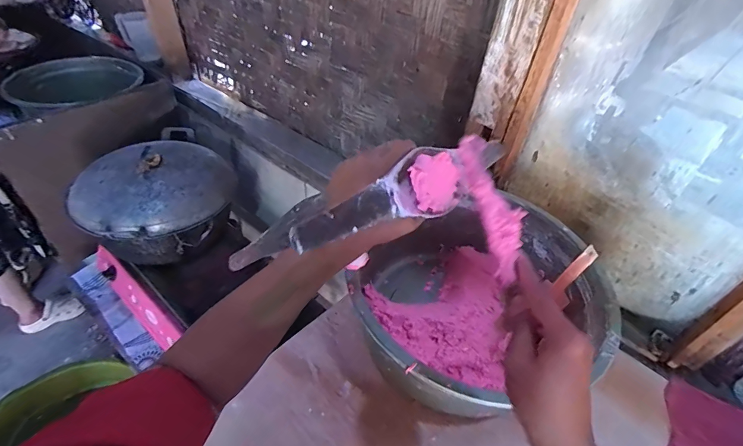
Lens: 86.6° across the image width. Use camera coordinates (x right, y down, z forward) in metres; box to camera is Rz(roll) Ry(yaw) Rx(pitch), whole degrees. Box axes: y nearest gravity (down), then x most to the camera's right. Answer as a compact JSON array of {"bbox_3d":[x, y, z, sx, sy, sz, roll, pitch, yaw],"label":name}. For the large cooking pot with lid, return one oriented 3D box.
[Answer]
[{"bbox_3d":[-0.640,-0.085,1.224,0.426,0.263,0.414,3,42,-3],"label":"large cooking pot with lid"}]

